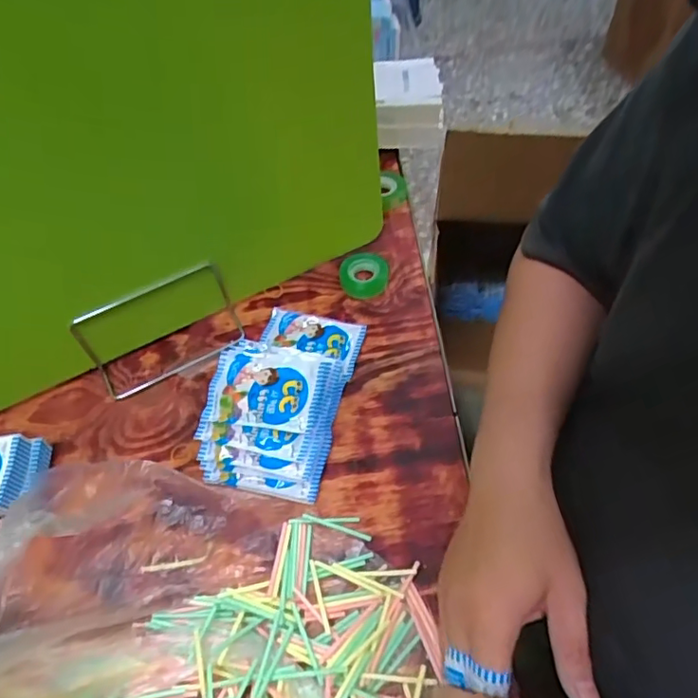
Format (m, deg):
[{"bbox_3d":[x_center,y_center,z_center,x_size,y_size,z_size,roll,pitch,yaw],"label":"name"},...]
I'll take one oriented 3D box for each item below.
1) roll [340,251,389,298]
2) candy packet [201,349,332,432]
[{"bbox_3d":[0.015,-0.079,0.624,0.049,0.019,0.048,-2,55,3],"label":"roll"},{"bbox_3d":[-0.073,0.034,0.526,0.099,0.022,0.081,6,56,11],"label":"candy packet"}]

